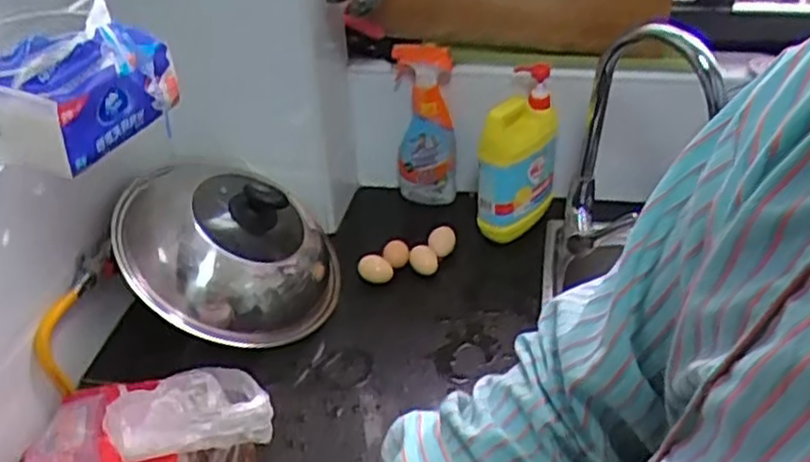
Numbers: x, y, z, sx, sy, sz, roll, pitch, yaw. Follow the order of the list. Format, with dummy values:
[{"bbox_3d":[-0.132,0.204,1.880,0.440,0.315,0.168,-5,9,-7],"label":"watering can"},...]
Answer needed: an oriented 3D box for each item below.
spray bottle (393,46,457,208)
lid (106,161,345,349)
[{"bbox_3d":[0.032,-0.169,1.226,0.091,0.254,0.070,-6,36,-3],"label":"spray bottle"},{"bbox_3d":[-0.235,0.010,1.016,0.298,0.123,0.271,17,48,-20],"label":"lid"}]

